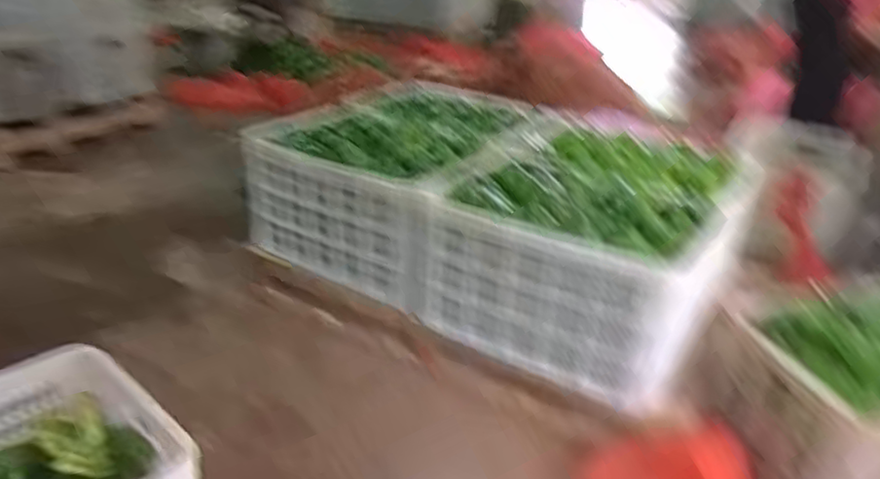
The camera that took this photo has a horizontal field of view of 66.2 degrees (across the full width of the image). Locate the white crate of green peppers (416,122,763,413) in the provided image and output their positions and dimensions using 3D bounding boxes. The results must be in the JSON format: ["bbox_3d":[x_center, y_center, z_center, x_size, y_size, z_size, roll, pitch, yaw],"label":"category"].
[{"bbox_3d":[0.338,-0.002,1.470,0.506,0.298,0.640,19,30,28],"label":"white crate of green peppers"}]

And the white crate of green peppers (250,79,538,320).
[{"bbox_3d":[-0.069,-0.169,1.744,0.510,0.293,0.708,17,30,26],"label":"white crate of green peppers"}]

